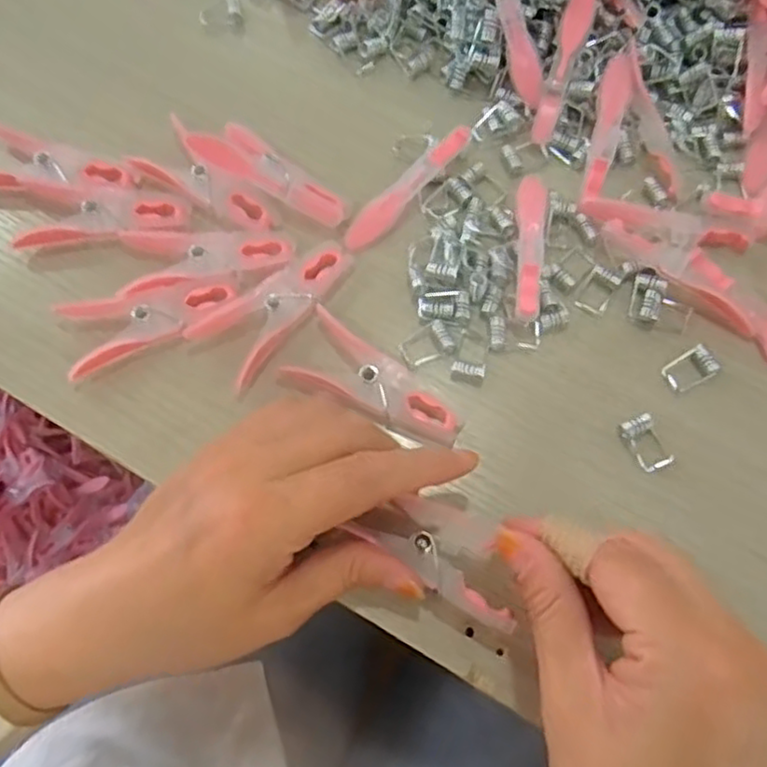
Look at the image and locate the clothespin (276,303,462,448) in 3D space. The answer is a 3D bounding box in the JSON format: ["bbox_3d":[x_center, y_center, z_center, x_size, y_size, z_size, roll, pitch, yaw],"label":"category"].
[{"bbox_3d":[-0.002,-0.002,0.299,0.078,0.015,0.034,25,73,9],"label":"clothespin"}]

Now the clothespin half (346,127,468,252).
[{"bbox_3d":[0.012,-0.092,0.331,0.079,0.014,0.012,-43,75,-12],"label":"clothespin half"}]

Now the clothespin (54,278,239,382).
[{"bbox_3d":[-0.101,-0.029,0.308,0.073,0.014,0.034,-19,72,-5],"label":"clothespin"}]

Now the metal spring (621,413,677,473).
[{"bbox_3d":[0.111,0.025,0.295,0.015,0.007,0.024,-26,72,-7],"label":"metal spring"}]

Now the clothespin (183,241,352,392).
[{"bbox_3d":[-0.045,-0.035,0.310,0.077,0.015,0.031,-41,75,-12],"label":"clothespin"}]

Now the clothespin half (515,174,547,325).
[{"bbox_3d":[0.066,-0.064,0.320,0.013,0.013,0.076,7,71,4],"label":"clothespin half"}]

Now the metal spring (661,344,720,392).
[{"bbox_3d":[0.134,-0.006,0.306,0.022,0.006,0.015,-29,73,-8],"label":"metal spring"}]

